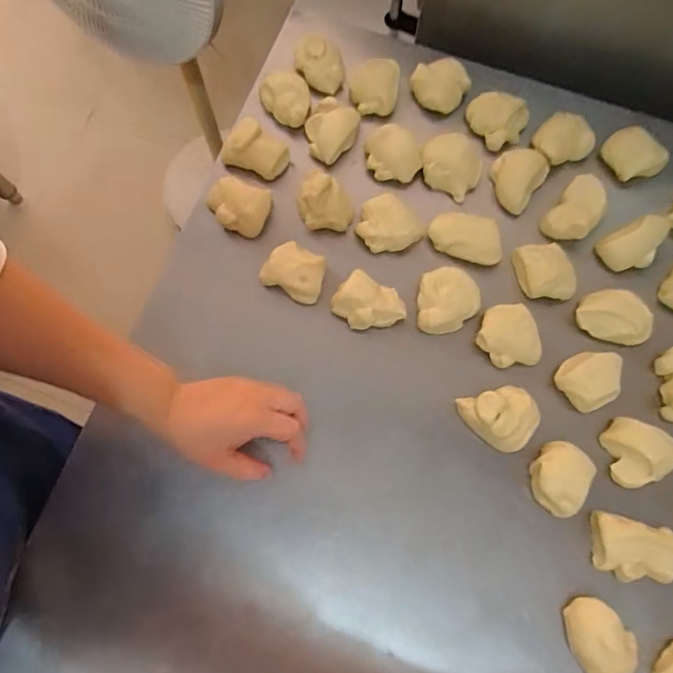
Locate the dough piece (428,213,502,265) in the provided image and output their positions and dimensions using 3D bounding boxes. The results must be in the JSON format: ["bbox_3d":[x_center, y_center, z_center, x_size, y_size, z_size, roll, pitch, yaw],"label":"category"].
[{"bbox_3d":[0.142,-0.108,0.580,0.078,0.027,0.047,14,75,3],"label":"dough piece"}]

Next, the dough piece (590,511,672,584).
[{"bbox_3d":[0.282,0.202,0.494,0.084,0.029,0.052,15,75,3],"label":"dough piece"}]

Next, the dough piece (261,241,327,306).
[{"bbox_3d":[-0.044,-0.069,0.565,0.068,0.045,0.054,26,76,6],"label":"dough piece"}]

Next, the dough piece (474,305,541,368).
[{"bbox_3d":[0.175,0.001,0.549,0.058,0.042,0.062,0,75,-1],"label":"dough piece"}]

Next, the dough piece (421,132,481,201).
[{"bbox_3d":[0.135,-0.201,0.607,0.066,0.025,0.072,0,75,-1],"label":"dough piece"}]

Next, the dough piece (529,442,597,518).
[{"bbox_3d":[0.213,0.135,0.505,0.051,0.033,0.061,32,77,7],"label":"dough piece"}]

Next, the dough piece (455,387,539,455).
[{"bbox_3d":[0.164,0.084,0.528,0.072,0.046,0.060,-14,76,-5],"label":"dough piece"}]

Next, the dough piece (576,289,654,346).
[{"bbox_3d":[0.291,-0.019,0.556,0.070,0.040,0.051,23,76,5],"label":"dough piece"}]

